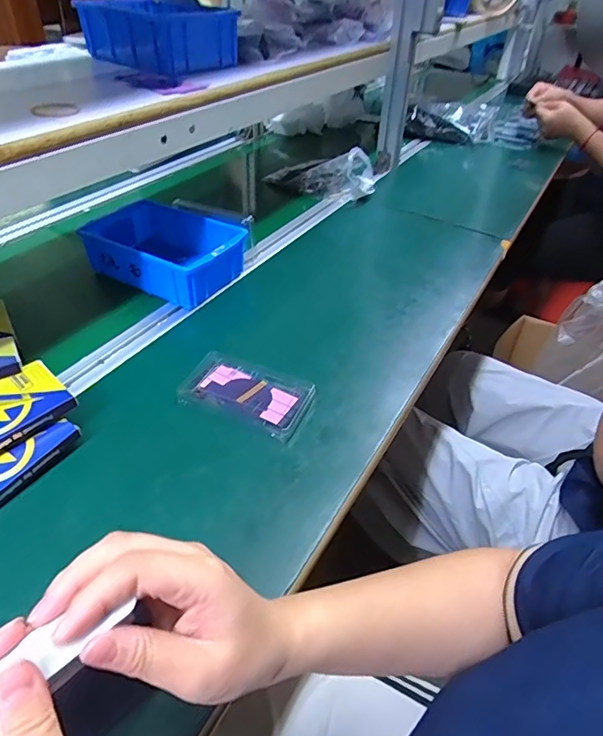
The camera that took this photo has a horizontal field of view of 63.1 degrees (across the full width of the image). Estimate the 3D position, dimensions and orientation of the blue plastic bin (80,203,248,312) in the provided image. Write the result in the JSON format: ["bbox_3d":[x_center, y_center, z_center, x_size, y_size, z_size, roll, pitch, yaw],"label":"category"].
[{"bbox_3d":[-0.187,-0.164,0.694,0.204,0.073,0.138,24,45,20],"label":"blue plastic bin"}]

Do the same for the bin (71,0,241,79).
[{"bbox_3d":[-0.193,-0.454,0.668,0.182,0.063,0.119,27,46,26],"label":"bin"}]

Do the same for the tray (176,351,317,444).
[{"bbox_3d":[-0.058,0.023,0.516,0.135,0.009,0.077,19,43,15],"label":"tray"}]

